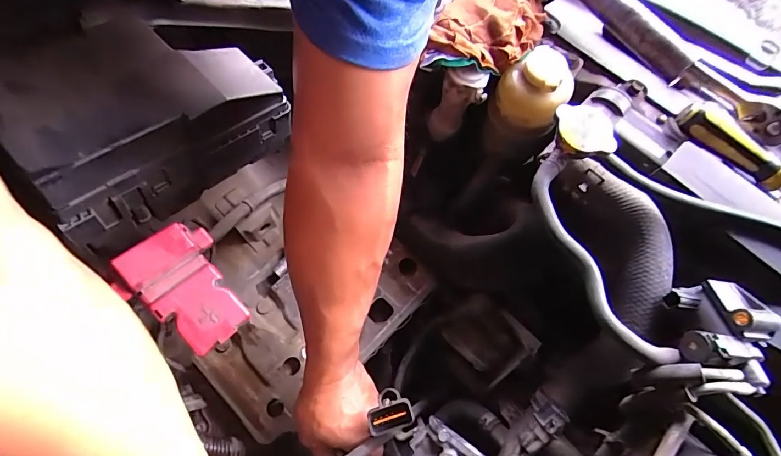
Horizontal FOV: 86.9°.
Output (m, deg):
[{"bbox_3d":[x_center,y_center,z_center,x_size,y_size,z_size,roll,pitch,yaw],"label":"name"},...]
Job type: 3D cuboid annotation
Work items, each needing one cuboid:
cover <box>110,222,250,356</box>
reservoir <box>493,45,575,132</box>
[{"bbox_3d":[-0.160,0.049,0.328,0.095,0.035,0.073,47,59,-3],"label":"cover"},{"bbox_3d":[0.146,-0.140,0.428,0.068,0.057,0.066,1,72,-2],"label":"reservoir"}]

